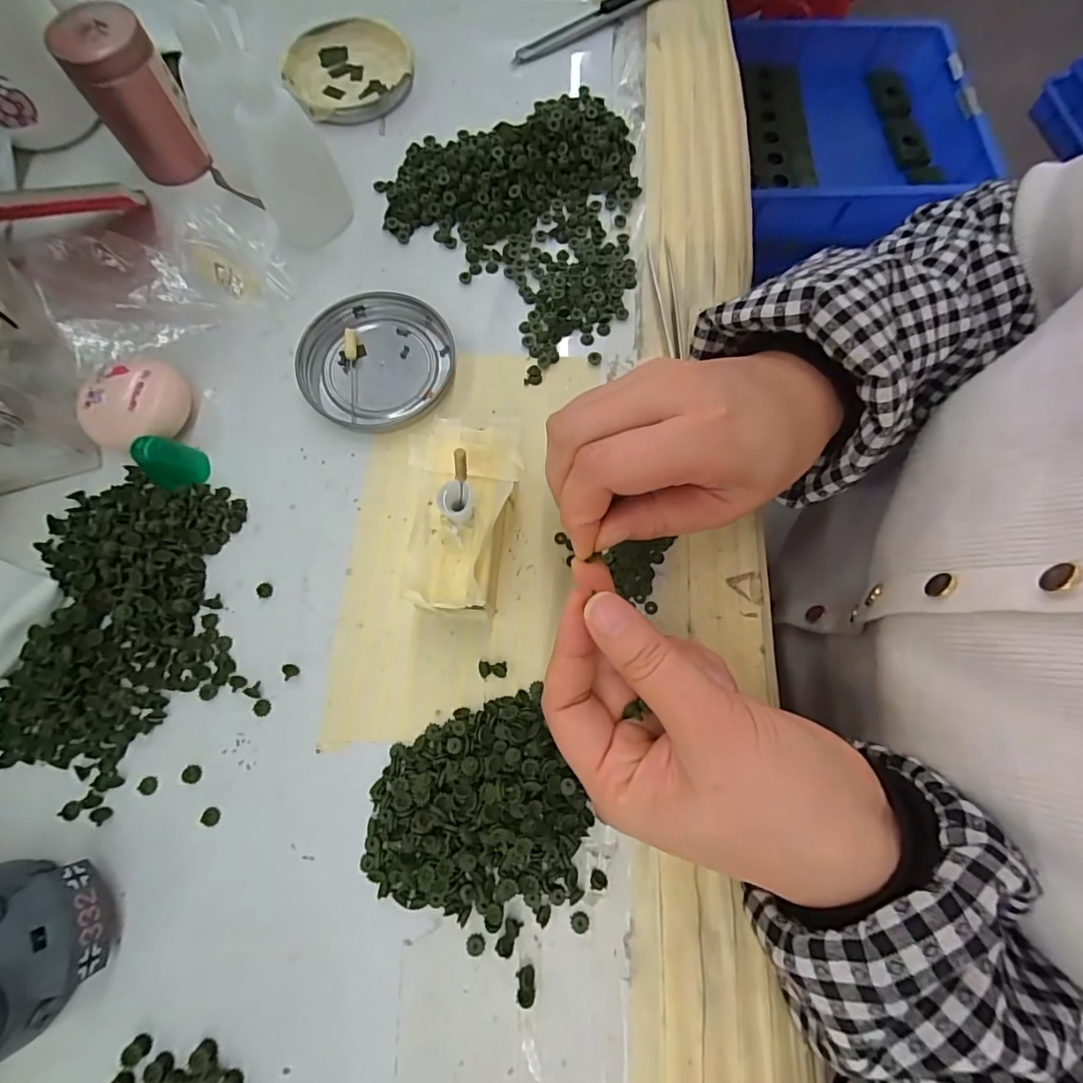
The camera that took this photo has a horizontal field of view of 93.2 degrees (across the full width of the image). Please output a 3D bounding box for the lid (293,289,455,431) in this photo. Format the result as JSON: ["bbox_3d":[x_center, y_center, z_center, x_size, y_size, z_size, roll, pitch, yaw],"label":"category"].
[{"bbox_3d":[-0.086,-0.096,0.269,0.073,0.009,0.080,0,74,-1],"label":"lid"}]

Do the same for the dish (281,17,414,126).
[{"bbox_3d":[-0.122,-0.299,0.326,0.076,0.009,0.079,0,74,-1],"label":"dish"}]

